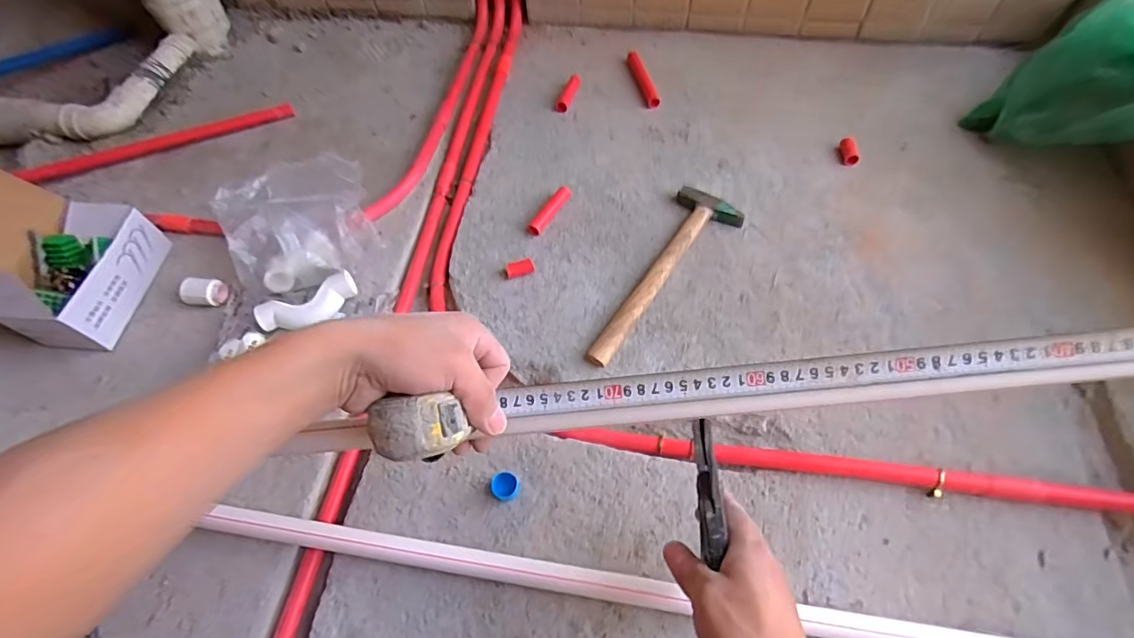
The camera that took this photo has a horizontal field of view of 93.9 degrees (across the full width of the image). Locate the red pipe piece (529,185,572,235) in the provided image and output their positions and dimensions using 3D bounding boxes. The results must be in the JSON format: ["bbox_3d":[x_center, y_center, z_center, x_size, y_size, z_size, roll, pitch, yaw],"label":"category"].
[{"bbox_3d":[-0.025,-0.161,0.781,0.023,0.017,0.095,27,65,15],"label":"red pipe piece"}]

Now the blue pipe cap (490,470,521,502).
[{"bbox_3d":[-0.067,0.183,0.582,0.029,0.018,0.031,-1,61,1],"label":"blue pipe cap"}]

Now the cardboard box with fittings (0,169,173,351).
[{"bbox_3d":[-0.702,-0.091,0.687,0.228,0.181,0.199,8,62,6],"label":"cardboard box with fittings"}]

